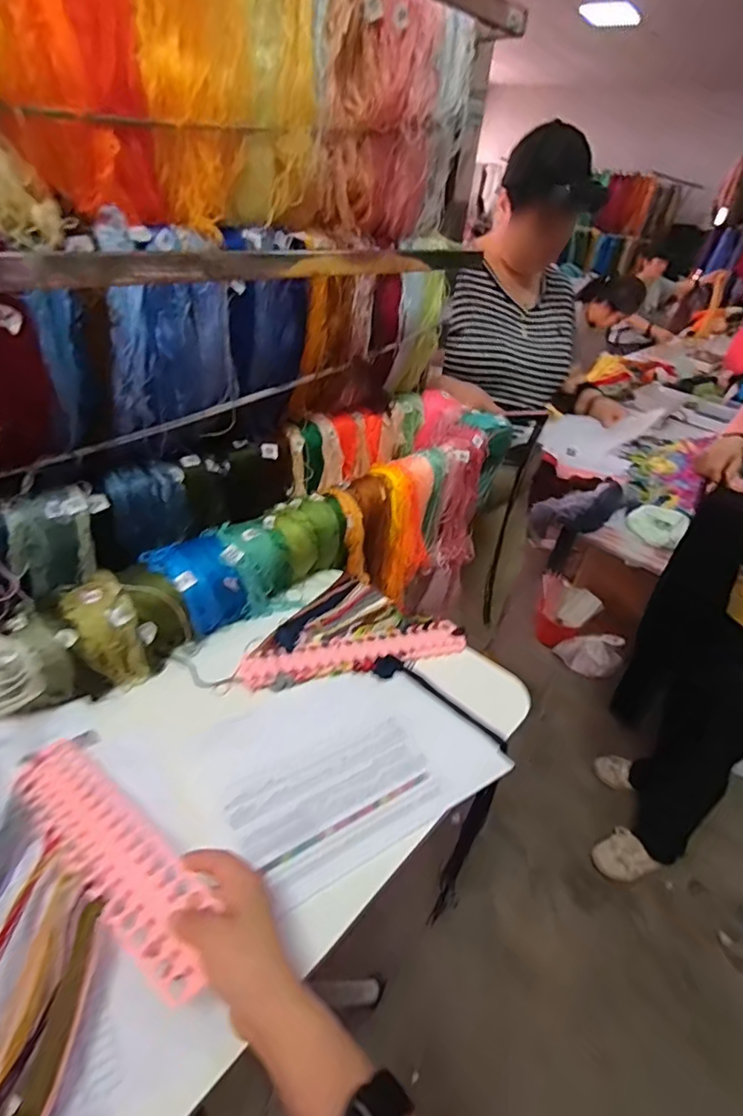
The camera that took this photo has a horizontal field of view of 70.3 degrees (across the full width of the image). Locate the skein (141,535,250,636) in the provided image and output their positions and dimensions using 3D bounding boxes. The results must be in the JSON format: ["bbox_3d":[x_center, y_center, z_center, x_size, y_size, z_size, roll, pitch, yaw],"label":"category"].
[{"bbox_3d":[-0.233,0.035,0.696,0.103,0.089,0.094,29,40,28],"label":"skein"}]

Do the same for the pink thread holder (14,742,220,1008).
[{"bbox_3d":[-0.216,0.234,0.433,0.285,0.010,0.061,19,50,36],"label":"pink thread holder"}]

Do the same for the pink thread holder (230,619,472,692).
[{"bbox_3d":[-0.019,0.123,0.686,0.294,0.006,0.054,-7,45,-16],"label":"pink thread holder"}]

